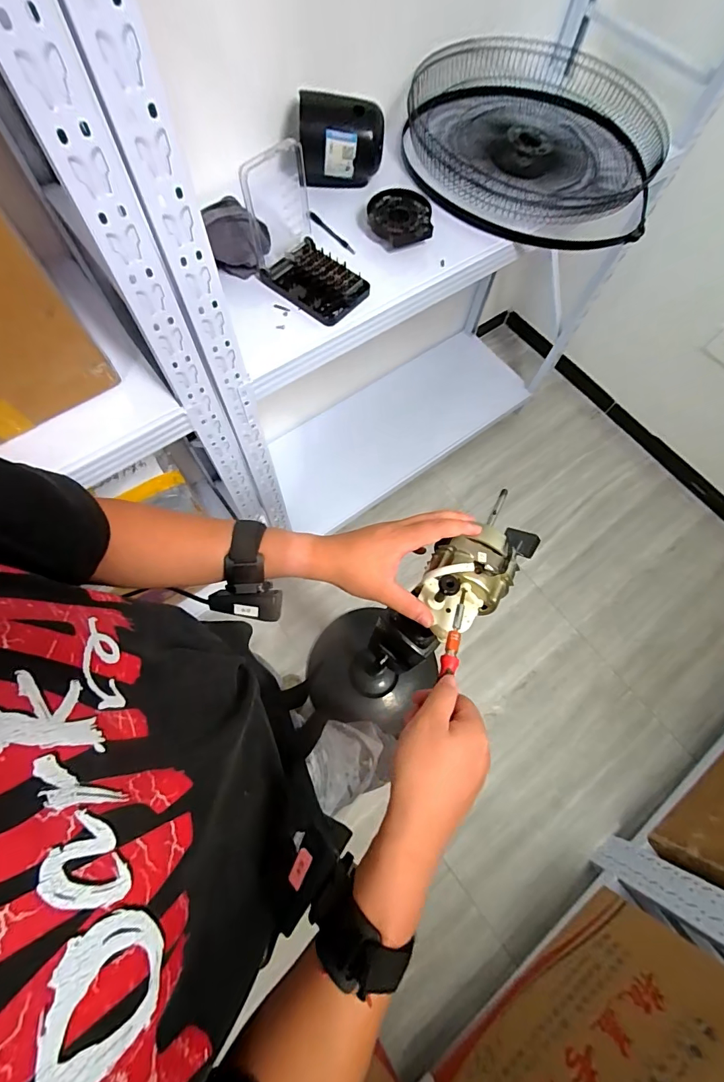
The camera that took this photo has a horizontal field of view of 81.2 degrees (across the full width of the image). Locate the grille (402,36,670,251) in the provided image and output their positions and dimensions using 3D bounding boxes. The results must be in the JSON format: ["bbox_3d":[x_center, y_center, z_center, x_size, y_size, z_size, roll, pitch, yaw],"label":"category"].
[{"bbox_3d":[0.377,-0.879,0.907,0.572,0.078,0.650,-6,69,-5],"label":"grille"}]

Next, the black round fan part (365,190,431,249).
[{"bbox_3d":[0.067,-0.586,0.773,0.112,0.037,0.113,1,69,-3],"label":"black round fan part"}]

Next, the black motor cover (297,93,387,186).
[{"bbox_3d":[-0.038,-0.753,0.797,0.154,0.111,0.097,0,69,-3],"label":"black motor cover"}]

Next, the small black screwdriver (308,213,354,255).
[{"bbox_3d":[-0.055,-0.567,0.780,0.111,0.014,0.014,42,72,-1],"label":"small black screwdriver"}]

